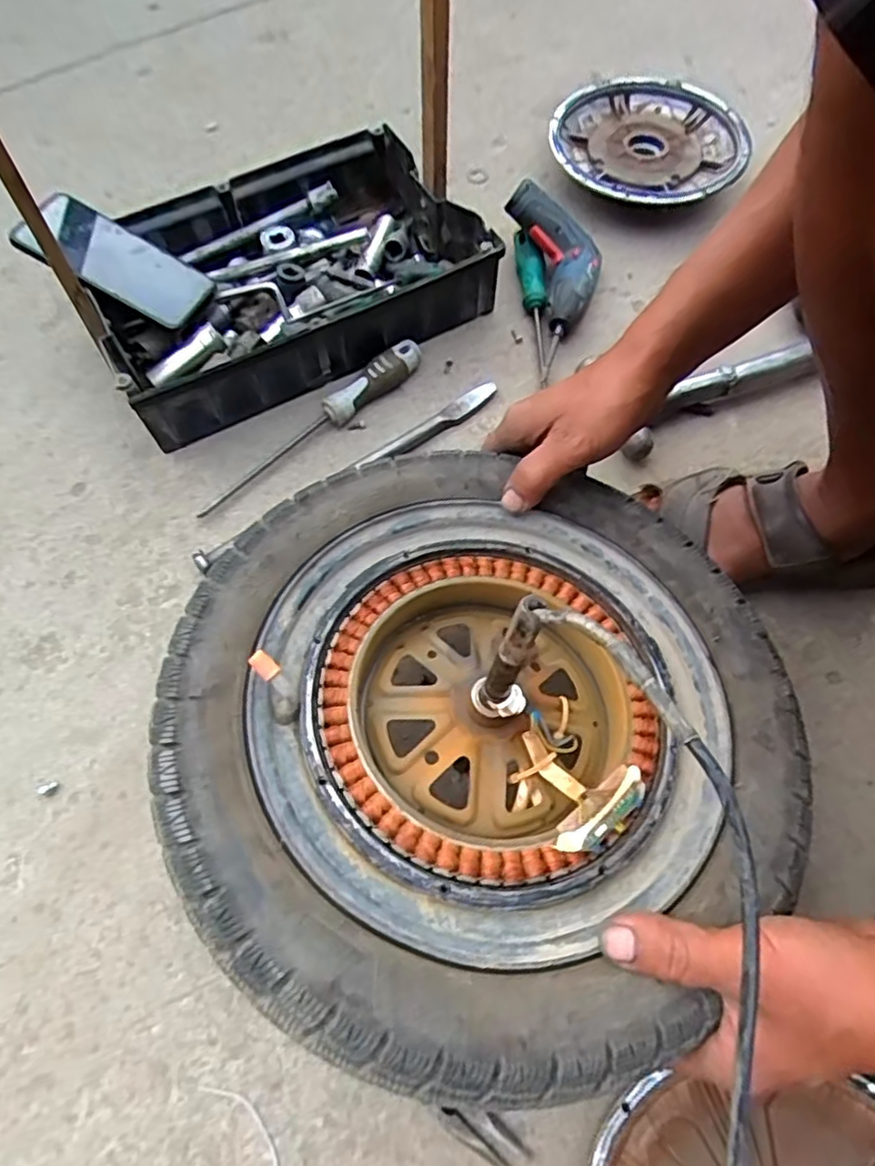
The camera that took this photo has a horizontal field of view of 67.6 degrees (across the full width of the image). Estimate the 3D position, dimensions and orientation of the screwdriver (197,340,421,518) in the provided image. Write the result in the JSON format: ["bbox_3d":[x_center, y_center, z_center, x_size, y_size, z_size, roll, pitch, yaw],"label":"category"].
[{"bbox_3d":[-0.113,-0.144,0.595,0.251,0.034,0.024,-39,70,-17],"label":"screwdriver"}]

